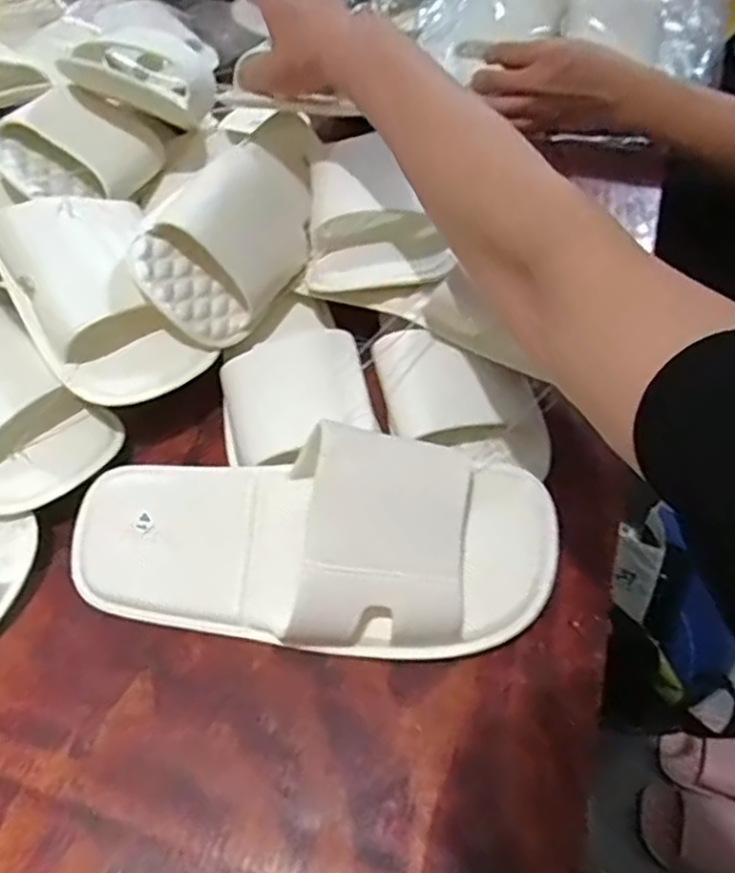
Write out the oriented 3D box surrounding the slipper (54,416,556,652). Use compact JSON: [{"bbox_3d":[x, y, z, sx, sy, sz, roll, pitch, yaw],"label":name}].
[{"bbox_3d":[-0.034,0.058,0.373,0.275,0.073,0.101,0,56,2],"label":"slipper"}]

